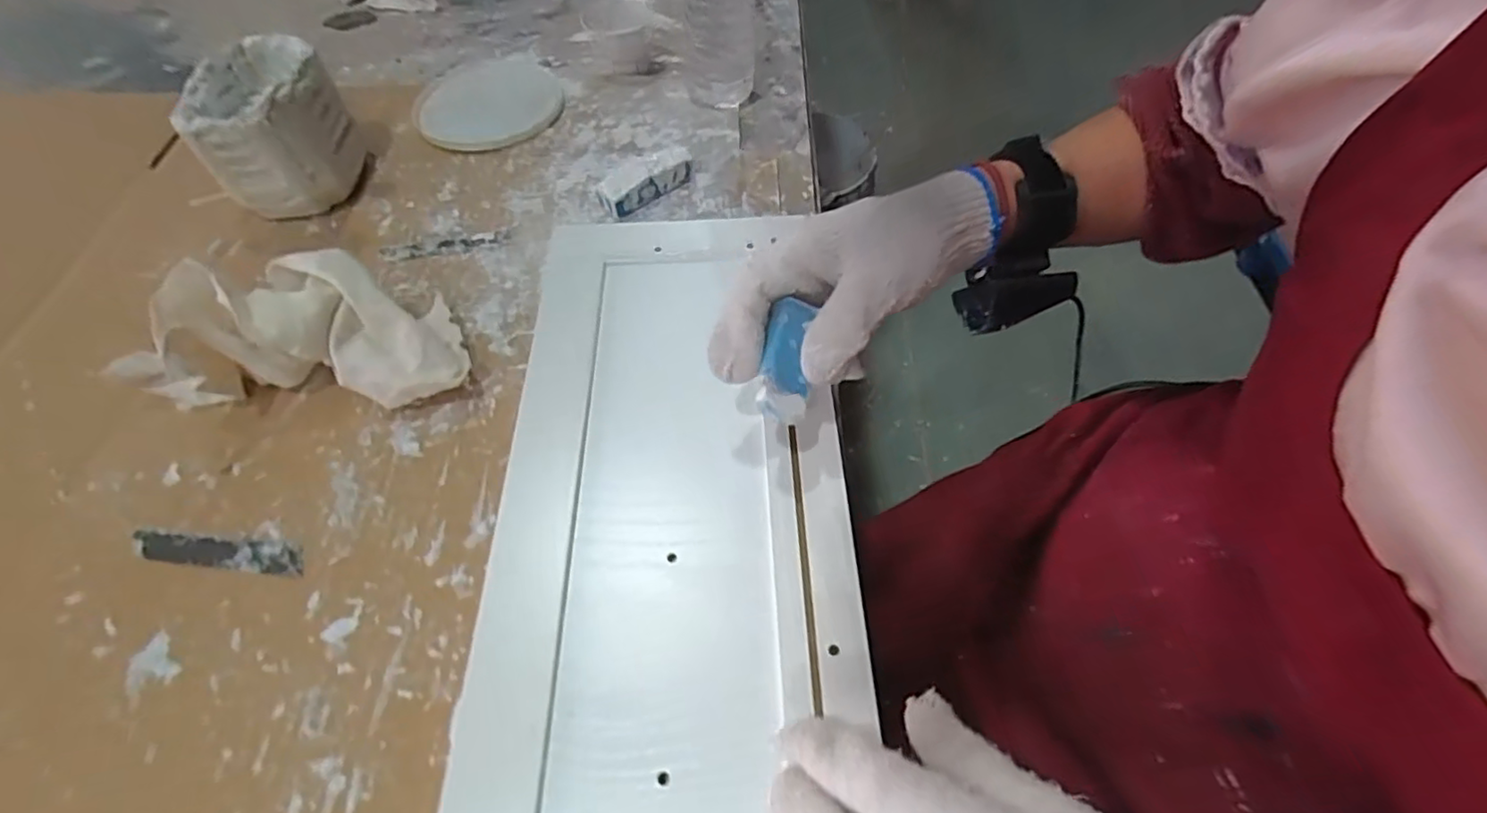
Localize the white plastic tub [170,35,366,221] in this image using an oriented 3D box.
[{"bbox_3d":[-0.341,-0.200,0.475,0.098,0.088,0.117,-31,59,-18],"label":"white plastic tub"}]

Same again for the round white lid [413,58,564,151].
[{"bbox_3d":[-0.224,-0.269,0.561,0.120,0.009,0.142,-22,56,-13],"label":"round white lid"}]

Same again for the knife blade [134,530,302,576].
[{"bbox_3d":[-0.272,0.075,0.332,0.094,0.004,0.016,4,54,6],"label":"knife blade"}]

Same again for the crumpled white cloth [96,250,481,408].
[{"bbox_3d":[-0.263,-0.043,0.375,0.196,0.074,0.065,-1,54,1],"label":"crumpled white cloth"}]

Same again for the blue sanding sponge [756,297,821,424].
[{"bbox_3d":[0.021,-0.023,0.310,0.022,0.013,0.059,6,79,8],"label":"blue sanding sponge"}]

